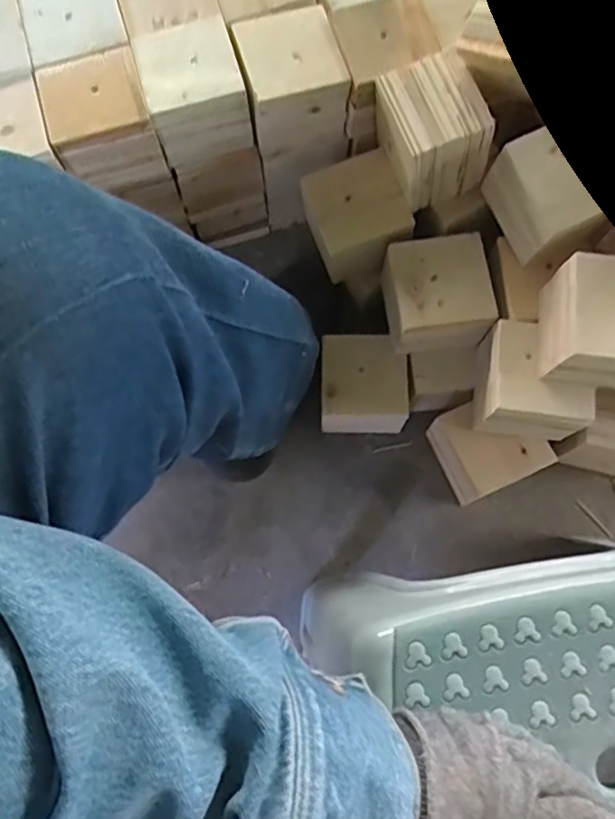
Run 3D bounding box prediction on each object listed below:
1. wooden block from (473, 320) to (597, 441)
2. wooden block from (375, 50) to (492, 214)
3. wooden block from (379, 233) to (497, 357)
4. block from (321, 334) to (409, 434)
[{"bbox_3d":[0.226,-0.027,0.638,0.101,0.081,0.100,7,75,2],"label":"wooden block"},{"bbox_3d":[0.121,-0.276,0.627,0.085,0.094,0.112,-19,76,-6],"label":"wooden block"},{"bbox_3d":[0.133,-0.118,0.664,0.104,0.081,0.101,-9,75,-3],"label":"wooden block"},{"bbox_3d":[0.064,-0.026,0.720,0.096,0.091,0.098,0,75,1],"label":"block"}]

